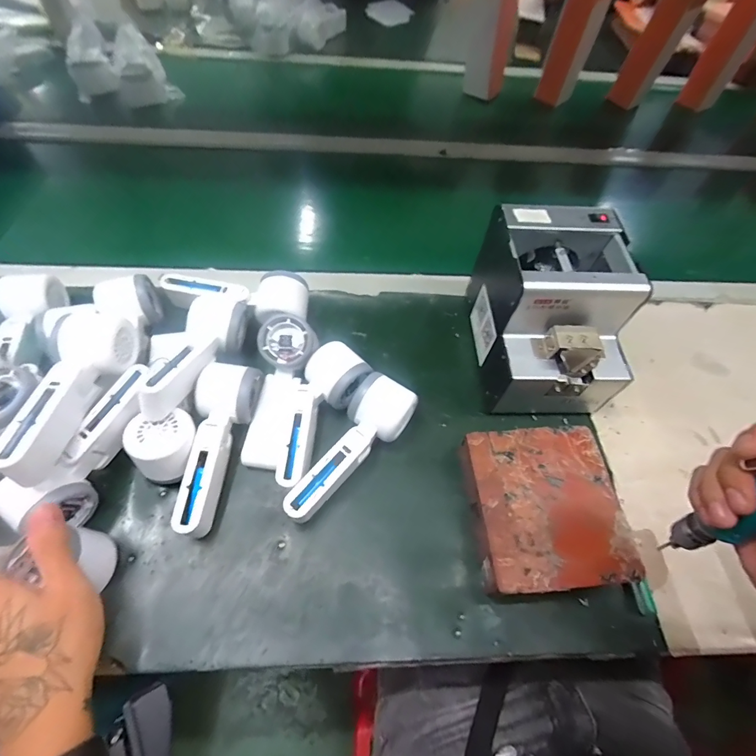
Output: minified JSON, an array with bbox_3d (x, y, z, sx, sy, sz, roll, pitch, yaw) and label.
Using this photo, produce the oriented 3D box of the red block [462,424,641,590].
[{"bbox_3d":[0.154,0.122,0.395,0.130,0.044,0.139,-2,58,-5],"label":"red block"}]

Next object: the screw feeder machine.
[{"bbox_3d":[0.189,-0.062,0.457,0.132,0.165,0.166,1,58,-4],"label":"screw feeder machine"}]

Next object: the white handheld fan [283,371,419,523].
[{"bbox_3d":[-0.024,0.075,0.411,0.059,0.050,0.161,28,60,13],"label":"white handheld fan"}]

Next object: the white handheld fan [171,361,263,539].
[{"bbox_3d":[-0.162,0.064,0.403,0.059,0.054,0.165,9,58,2],"label":"white handheld fan"}]

